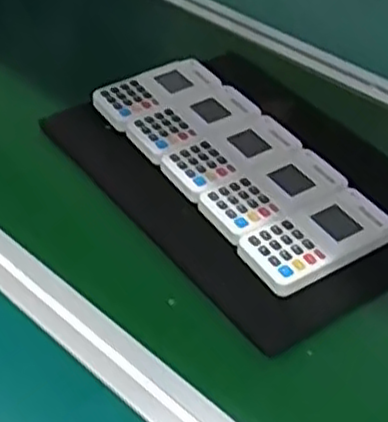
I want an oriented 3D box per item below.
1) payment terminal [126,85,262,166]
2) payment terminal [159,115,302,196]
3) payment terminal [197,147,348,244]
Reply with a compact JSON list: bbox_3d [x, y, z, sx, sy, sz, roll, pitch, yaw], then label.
[{"bbox_3d":[0.000,-0.085,0.705,0.117,0.024,0.061,-19,46,-24],"label":"payment terminal"},{"bbox_3d":[0.035,-0.051,0.669,0.118,0.018,0.062,-18,46,-23],"label":"payment terminal"},{"bbox_3d":[0.069,-0.015,0.631,0.118,0.021,0.062,-20,46,-25],"label":"payment terminal"}]

